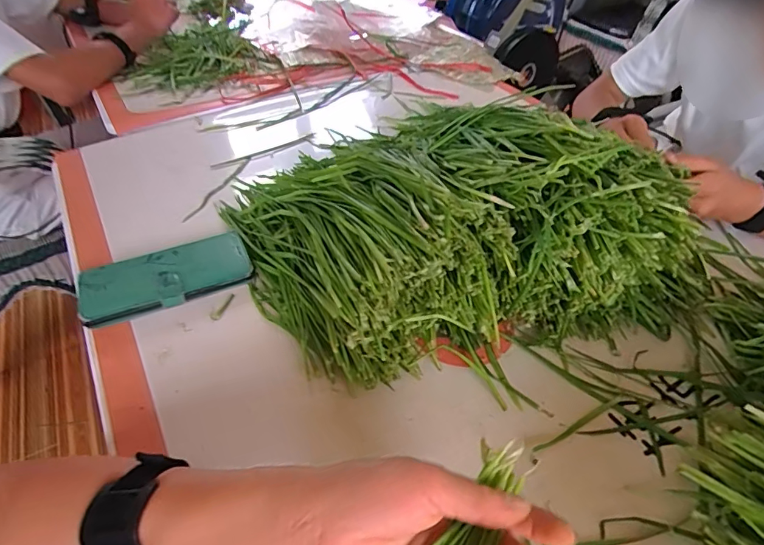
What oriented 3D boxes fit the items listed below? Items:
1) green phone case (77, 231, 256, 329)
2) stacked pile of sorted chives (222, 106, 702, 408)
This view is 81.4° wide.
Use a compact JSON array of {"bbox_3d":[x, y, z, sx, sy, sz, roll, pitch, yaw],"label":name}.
[{"bbox_3d":[-0.221,0.005,0.462,0.161,0.022,0.077,-20,49,-20],"label":"green phone case"},{"bbox_3d":[0.061,-0.055,0.431,0.388,0.155,0.283,-12,46,-14],"label":"stacked pile of sorted chives"}]

